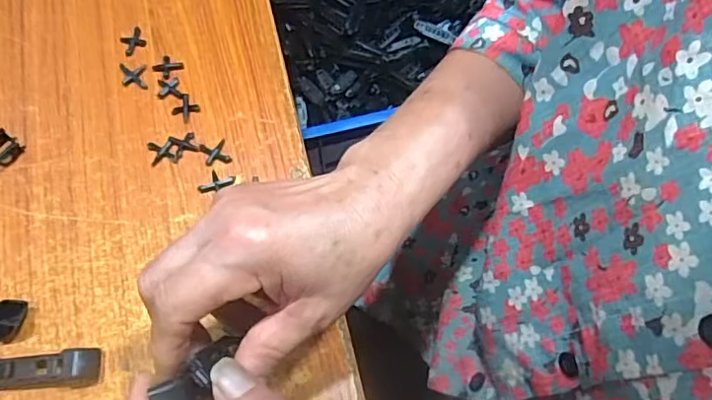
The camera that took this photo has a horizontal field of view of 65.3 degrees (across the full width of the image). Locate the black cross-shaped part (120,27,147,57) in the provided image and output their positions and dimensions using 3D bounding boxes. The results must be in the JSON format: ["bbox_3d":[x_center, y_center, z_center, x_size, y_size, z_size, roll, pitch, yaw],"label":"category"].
[{"bbox_3d":[-0.165,-0.118,0.411,0.017,0.004,0.019,-26,69,-10],"label":"black cross-shaped part"}]

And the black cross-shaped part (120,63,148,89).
[{"bbox_3d":[-0.160,-0.090,0.399,0.019,0.004,0.025,-9,67,-3],"label":"black cross-shaped part"}]

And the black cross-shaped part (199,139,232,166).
[{"bbox_3d":[-0.095,-0.032,0.376,0.017,0.004,0.019,-21,68,-8],"label":"black cross-shaped part"}]

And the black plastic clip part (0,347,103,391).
[{"bbox_3d":[-0.181,0.097,0.319,0.067,0.016,0.020,-4,67,-1],"label":"black plastic clip part"}]

